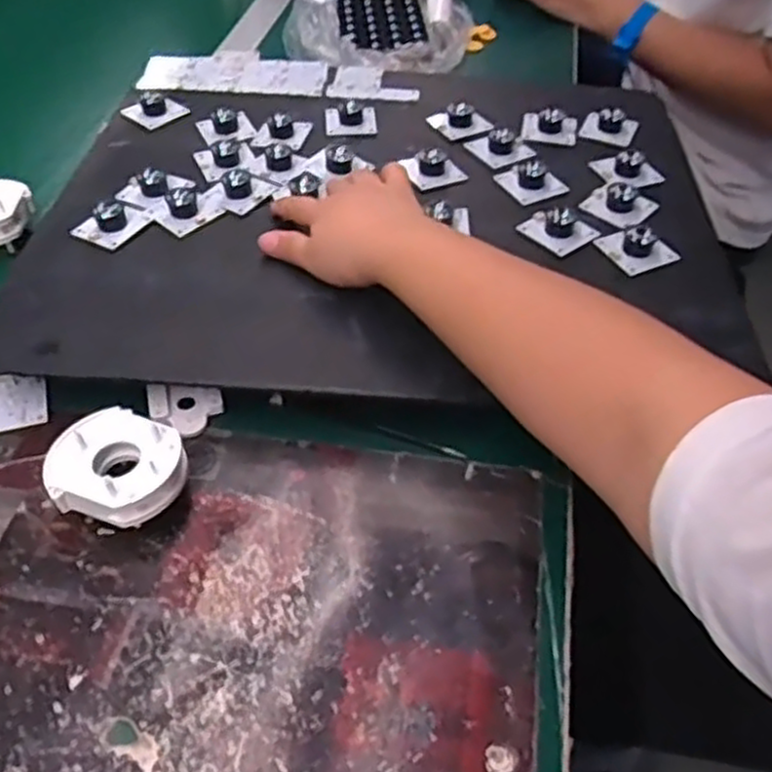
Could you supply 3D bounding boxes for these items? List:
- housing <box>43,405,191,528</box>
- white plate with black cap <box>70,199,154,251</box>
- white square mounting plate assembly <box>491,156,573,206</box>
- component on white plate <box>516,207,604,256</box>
[{"bbox_3d":[-0.145,0.051,0.424,0.070,0.038,0.062,21,50,18],"label":"housing"},{"bbox_3d":[-0.196,-0.120,0.545,0.039,0.018,0.042,23,51,19],"label":"white plate with black cap"},{"bbox_3d":[0.111,-0.161,0.593,0.037,0.015,0.049,-25,52,-23],"label":"white square mounting plate assembly"},{"bbox_3d":[0.122,-0.114,0.551,0.038,0.019,0.043,-28,53,-24],"label":"component on white plate"}]

